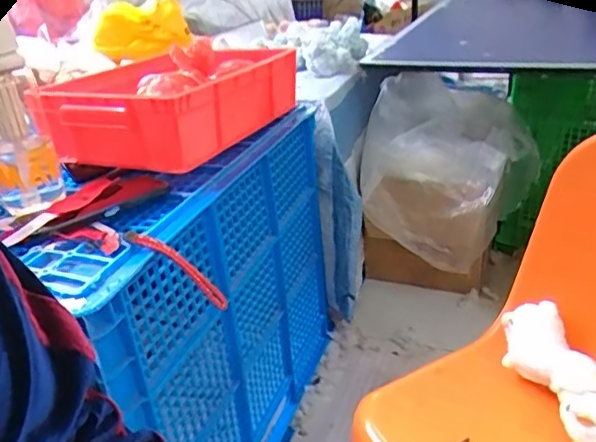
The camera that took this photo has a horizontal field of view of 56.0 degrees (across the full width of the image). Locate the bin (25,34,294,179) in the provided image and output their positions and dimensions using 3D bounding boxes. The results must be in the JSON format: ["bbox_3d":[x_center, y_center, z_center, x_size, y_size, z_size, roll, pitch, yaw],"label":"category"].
[{"bbox_3d":[-0.177,-0.176,0.812,0.230,0.102,0.337,6,29,22],"label":"bin"}]

